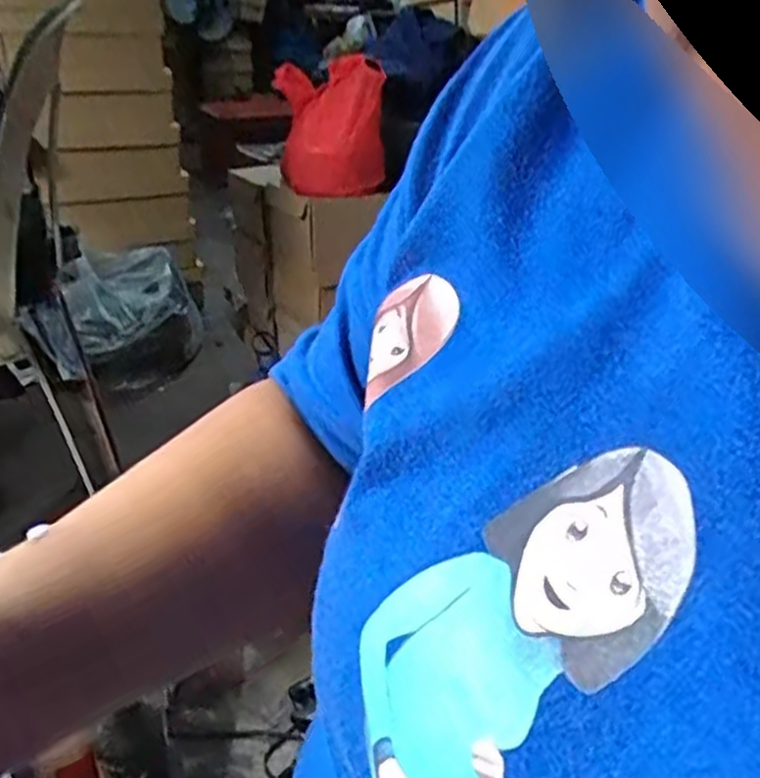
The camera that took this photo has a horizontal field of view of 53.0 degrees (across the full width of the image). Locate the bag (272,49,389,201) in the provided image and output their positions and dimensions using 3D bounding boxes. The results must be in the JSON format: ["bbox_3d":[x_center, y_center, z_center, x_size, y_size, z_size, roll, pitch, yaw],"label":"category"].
[{"bbox_3d":[-0.072,-0.386,1.113,0.124,0.177,0.121,-12,31,-26],"label":"bag"}]

